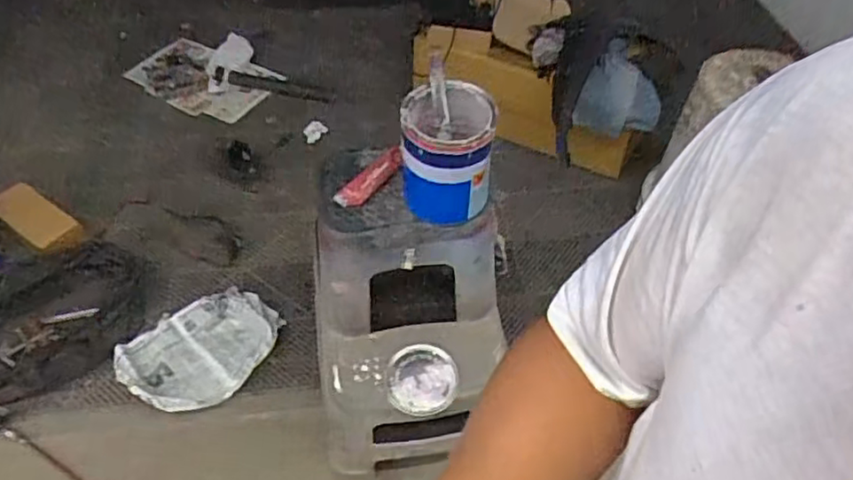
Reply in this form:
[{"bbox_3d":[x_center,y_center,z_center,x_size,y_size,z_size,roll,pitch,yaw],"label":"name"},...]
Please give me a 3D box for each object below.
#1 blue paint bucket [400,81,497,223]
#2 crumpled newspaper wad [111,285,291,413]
[{"bbox_3d":[0.036,-0.154,1.195,0.157,0.226,0.152,0,49,0],"label":"blue paint bucket"},{"bbox_3d":[-0.581,0.276,1.713,0.285,0.066,0.376,27,54,21],"label":"crumpled newspaper wad"}]

